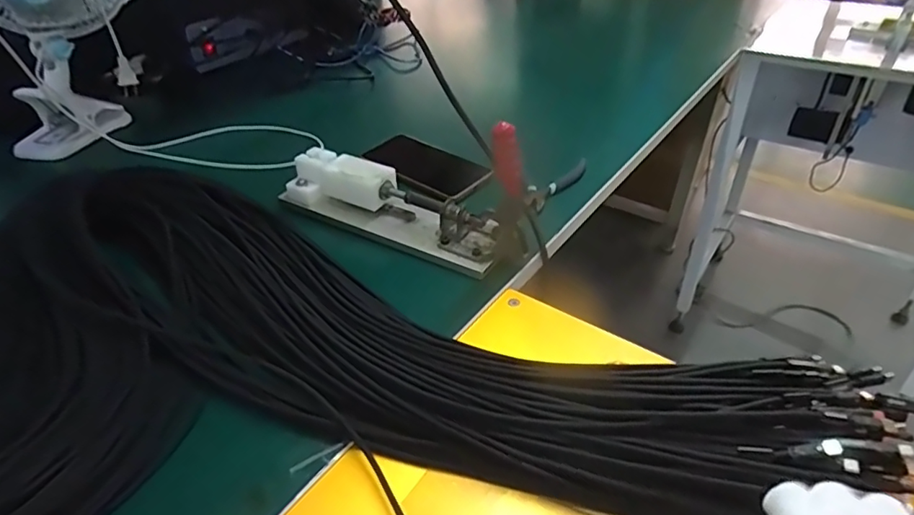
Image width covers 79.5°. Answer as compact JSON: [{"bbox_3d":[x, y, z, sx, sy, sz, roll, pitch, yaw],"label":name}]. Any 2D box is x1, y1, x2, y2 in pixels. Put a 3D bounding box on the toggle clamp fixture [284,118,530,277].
[{"bbox_3d":[-0.059,-0.075,0.540,0.276,0.129,0.062,19,42,24],"label":"toggle clamp fixture"}]

